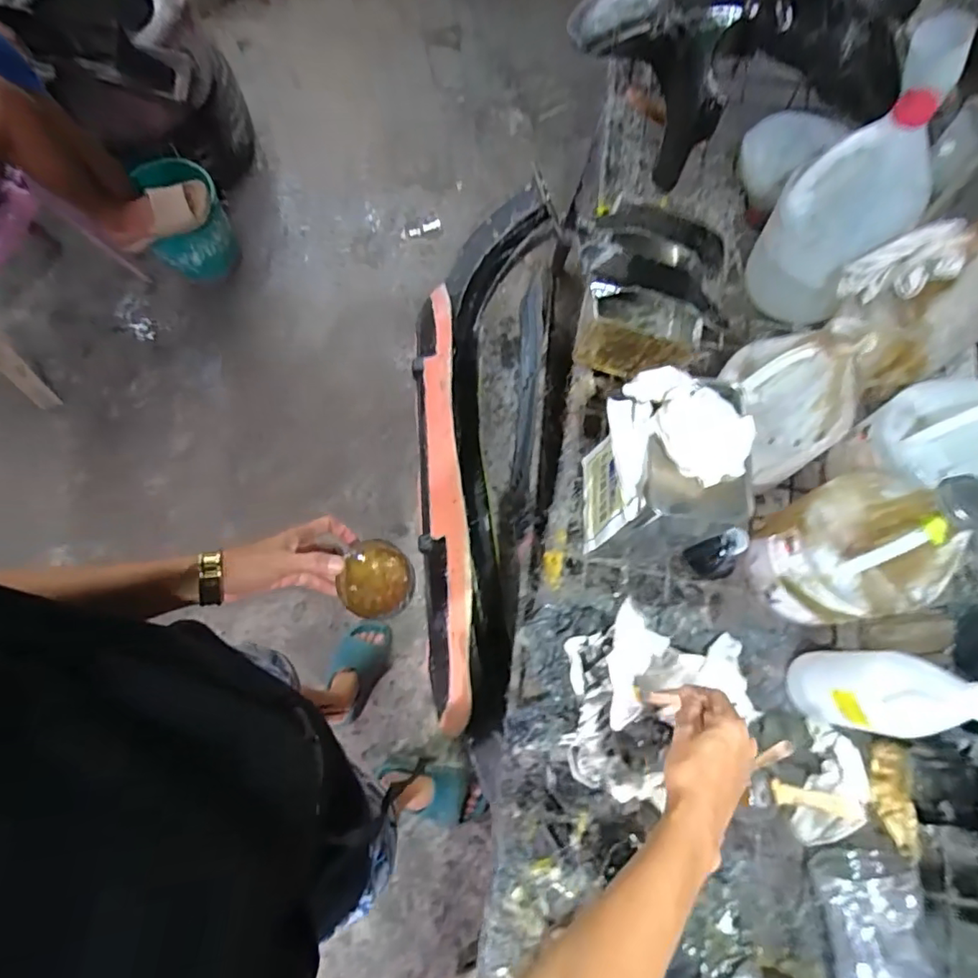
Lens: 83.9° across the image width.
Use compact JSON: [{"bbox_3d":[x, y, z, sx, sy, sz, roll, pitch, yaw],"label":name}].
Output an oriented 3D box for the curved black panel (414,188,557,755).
[{"bbox_3d":[-0.053,-0.163,1.406,0.300,0.454,1.509,7,71,2],"label":"curved black panel"}]

